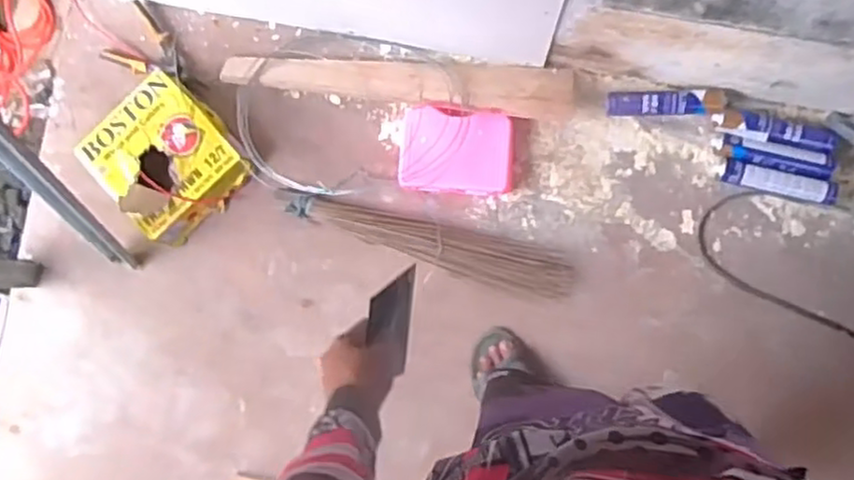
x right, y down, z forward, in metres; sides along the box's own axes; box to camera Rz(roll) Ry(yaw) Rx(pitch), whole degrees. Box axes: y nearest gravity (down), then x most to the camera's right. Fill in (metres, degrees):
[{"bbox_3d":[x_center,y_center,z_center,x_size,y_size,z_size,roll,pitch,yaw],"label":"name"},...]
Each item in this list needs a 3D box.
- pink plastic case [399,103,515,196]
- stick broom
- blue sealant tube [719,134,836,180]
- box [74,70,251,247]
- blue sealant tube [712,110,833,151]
[{"bbox_3d":[0.055,-0.170,1.345,0.221,0.053,0.163,5,87,4],"label":"pink plastic case"},{"bbox_3d":[-0.001,0.003,1.344,0.573,0.066,0.097,16,88,4],"label":"stick broom"},{"bbox_3d":[0.658,-0.157,1.322,0.213,0.040,0.050,13,88,4],"label":"blue sealant tube"},{"bbox_3d":[-0.511,-0.161,1.388,0.281,0.080,0.249,45,90,5],"label":"box"},{"bbox_3d":[0.651,-0.208,1.324,0.217,0.041,0.055,10,87,4],"label":"blue sealant tube"}]

